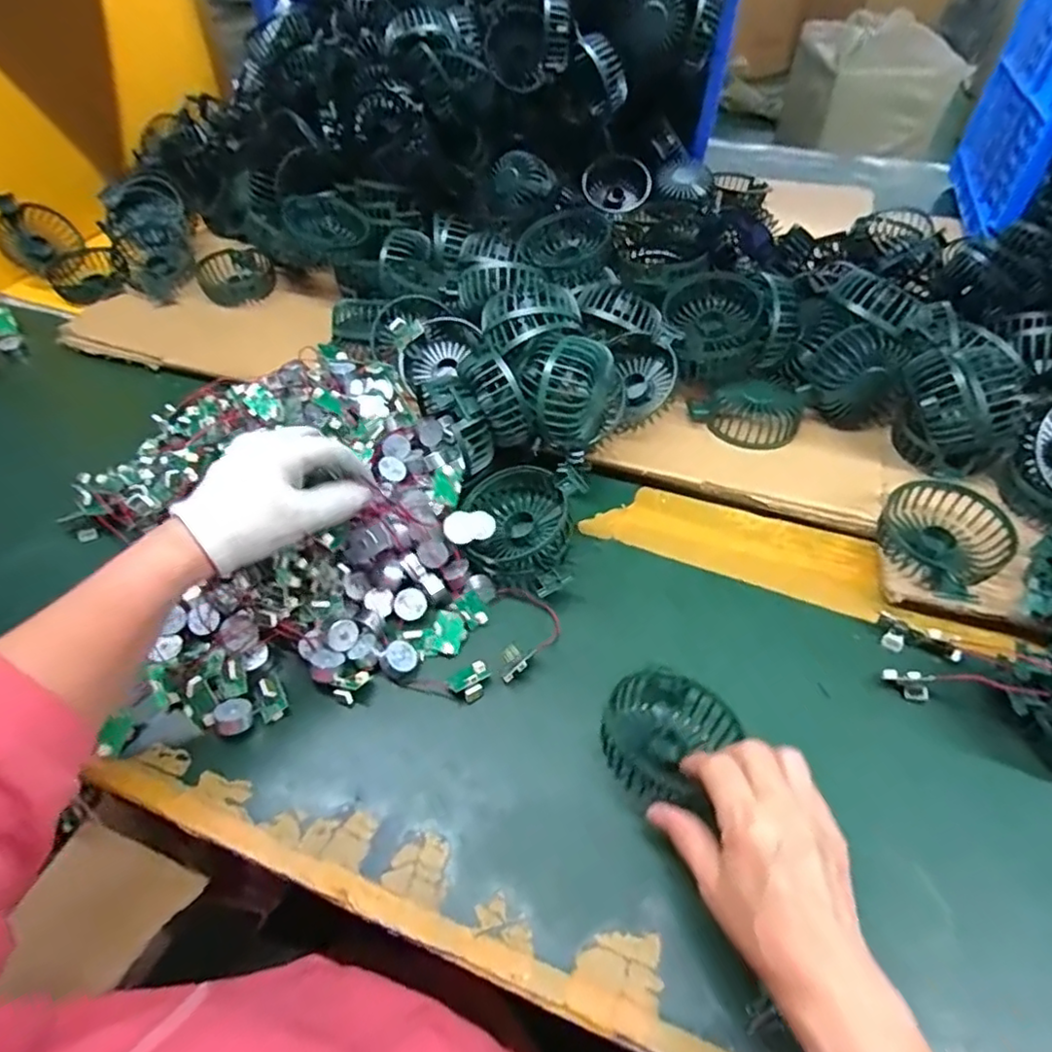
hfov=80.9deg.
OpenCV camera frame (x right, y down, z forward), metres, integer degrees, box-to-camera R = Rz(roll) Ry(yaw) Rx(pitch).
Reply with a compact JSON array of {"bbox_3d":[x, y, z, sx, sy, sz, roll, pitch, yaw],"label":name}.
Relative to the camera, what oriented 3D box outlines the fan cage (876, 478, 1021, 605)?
[{"bbox_3d":[0.320,0.007,0.473,0.087,0.037,0.086,-1,51,1],"label":"fan cage"}]

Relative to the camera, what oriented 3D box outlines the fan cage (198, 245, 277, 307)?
[{"bbox_3d":[-0.350,-0.301,0.750,0.091,0.028,0.077,-7,51,-4],"label":"fan cage"}]

